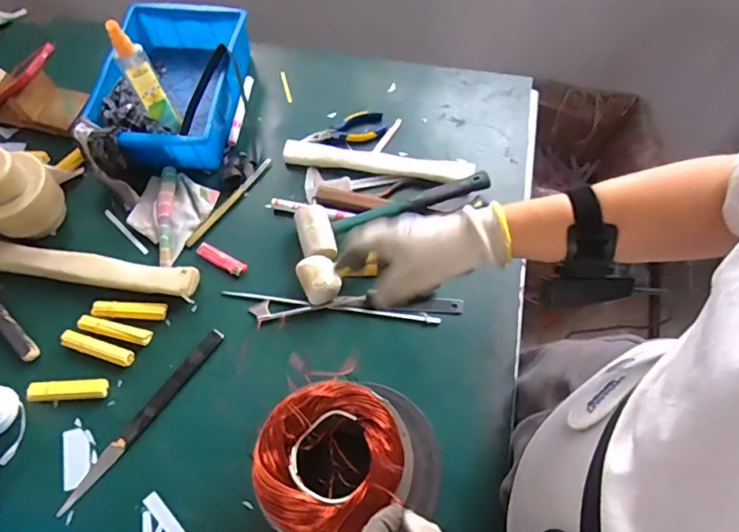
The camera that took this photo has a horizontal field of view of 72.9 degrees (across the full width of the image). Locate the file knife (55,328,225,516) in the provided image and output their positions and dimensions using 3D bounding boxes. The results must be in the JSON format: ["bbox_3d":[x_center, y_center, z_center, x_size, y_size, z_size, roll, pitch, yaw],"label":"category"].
[{"bbox_3d":[-0.282,0.189,0.629,0.019,0.009,0.269,33,69,16],"label":"file knife"}]

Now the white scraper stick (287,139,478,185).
[{"bbox_3d":[0.009,-0.161,0.774,0.291,0.026,0.032,10,65,6],"label":"white scraper stick"}]

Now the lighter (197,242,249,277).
[{"bbox_3d":[-0.214,-0.011,0.723,0.083,0.011,0.022,29,68,14],"label":"lighter"}]

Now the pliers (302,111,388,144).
[{"bbox_3d":[-0.040,-0.222,0.817,0.133,0.018,0.055,-15,65,-6],"label":"pliers"}]

